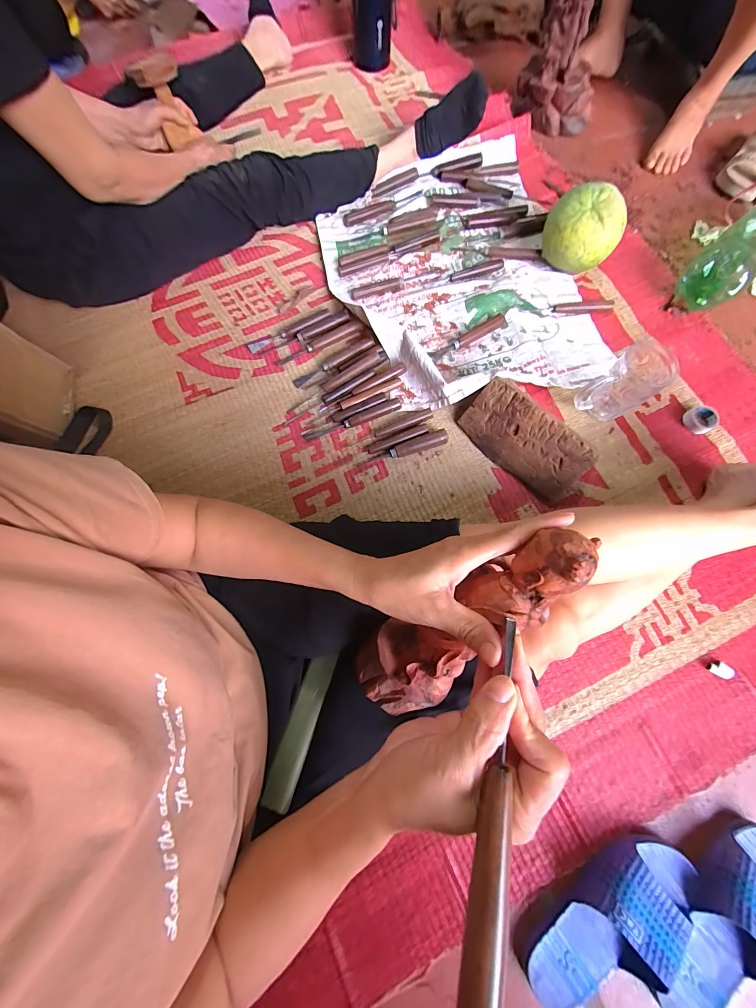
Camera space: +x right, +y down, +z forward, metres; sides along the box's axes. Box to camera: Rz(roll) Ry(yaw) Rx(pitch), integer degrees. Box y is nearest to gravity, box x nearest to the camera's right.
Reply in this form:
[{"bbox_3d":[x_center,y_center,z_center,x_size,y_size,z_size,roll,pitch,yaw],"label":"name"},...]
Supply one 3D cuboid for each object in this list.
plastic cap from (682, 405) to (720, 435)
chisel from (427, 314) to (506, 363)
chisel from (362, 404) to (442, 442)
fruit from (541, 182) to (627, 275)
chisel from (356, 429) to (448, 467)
[{"bbox_3d":[0.561,-0.146,0.584,0.046,0.018,0.046,0,73,1],"label":"plastic cap"},{"bbox_3d":[0.170,-0.314,0.633,0.163,0.015,0.024,-28,75,-7],"label":"chisel"},{"bbox_3d":[0.046,-0.142,0.592,0.107,0.014,0.019,-22,74,-5],"label":"chisel"},{"bbox_3d":[0.386,-0.515,0.641,0.113,0.123,0.112,-11,73,-2],"label":"fruit"},{"bbox_3d":[0.044,-0.091,0.576,0.156,0.022,0.023,-19,74,-4],"label":"chisel"}]

